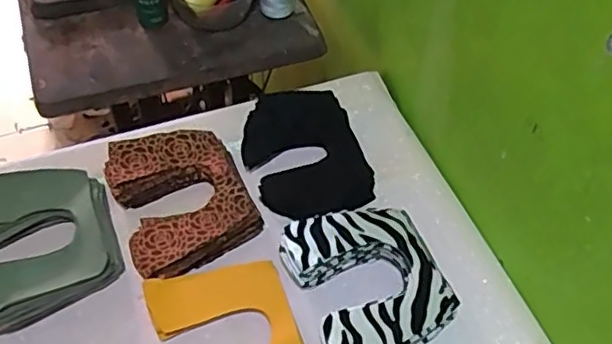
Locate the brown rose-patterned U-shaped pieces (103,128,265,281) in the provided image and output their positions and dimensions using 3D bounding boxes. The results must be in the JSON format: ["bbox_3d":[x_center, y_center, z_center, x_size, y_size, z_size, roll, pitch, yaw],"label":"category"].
[{"bbox_3d":[-0.137,0.025,0.675,0.132,0.039,0.168,-22,57,-19],"label":"brown rose-patterned U-shaped pieces"}]

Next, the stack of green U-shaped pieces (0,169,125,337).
[{"bbox_3d":[-0.264,0.067,0.630,0.133,0.050,0.160,-17,55,-15],"label":"stack of green U-shaped pieces"}]

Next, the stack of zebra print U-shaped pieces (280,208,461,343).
[{"bbox_3d":[0.061,0.111,0.606,0.132,0.050,0.154,-15,55,-14],"label":"stack of zebra print U-shaped pieces"}]

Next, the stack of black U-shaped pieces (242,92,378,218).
[{"bbox_3d":[-0.003,-0.022,0.713,0.130,0.035,0.159,-10,54,-10],"label":"stack of black U-shaped pieces"}]

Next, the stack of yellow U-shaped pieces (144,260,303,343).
[{"bbox_3d":[-0.070,0.156,0.577,0.122,0.030,0.151,-15,55,-14],"label":"stack of yellow U-shaped pieces"}]

